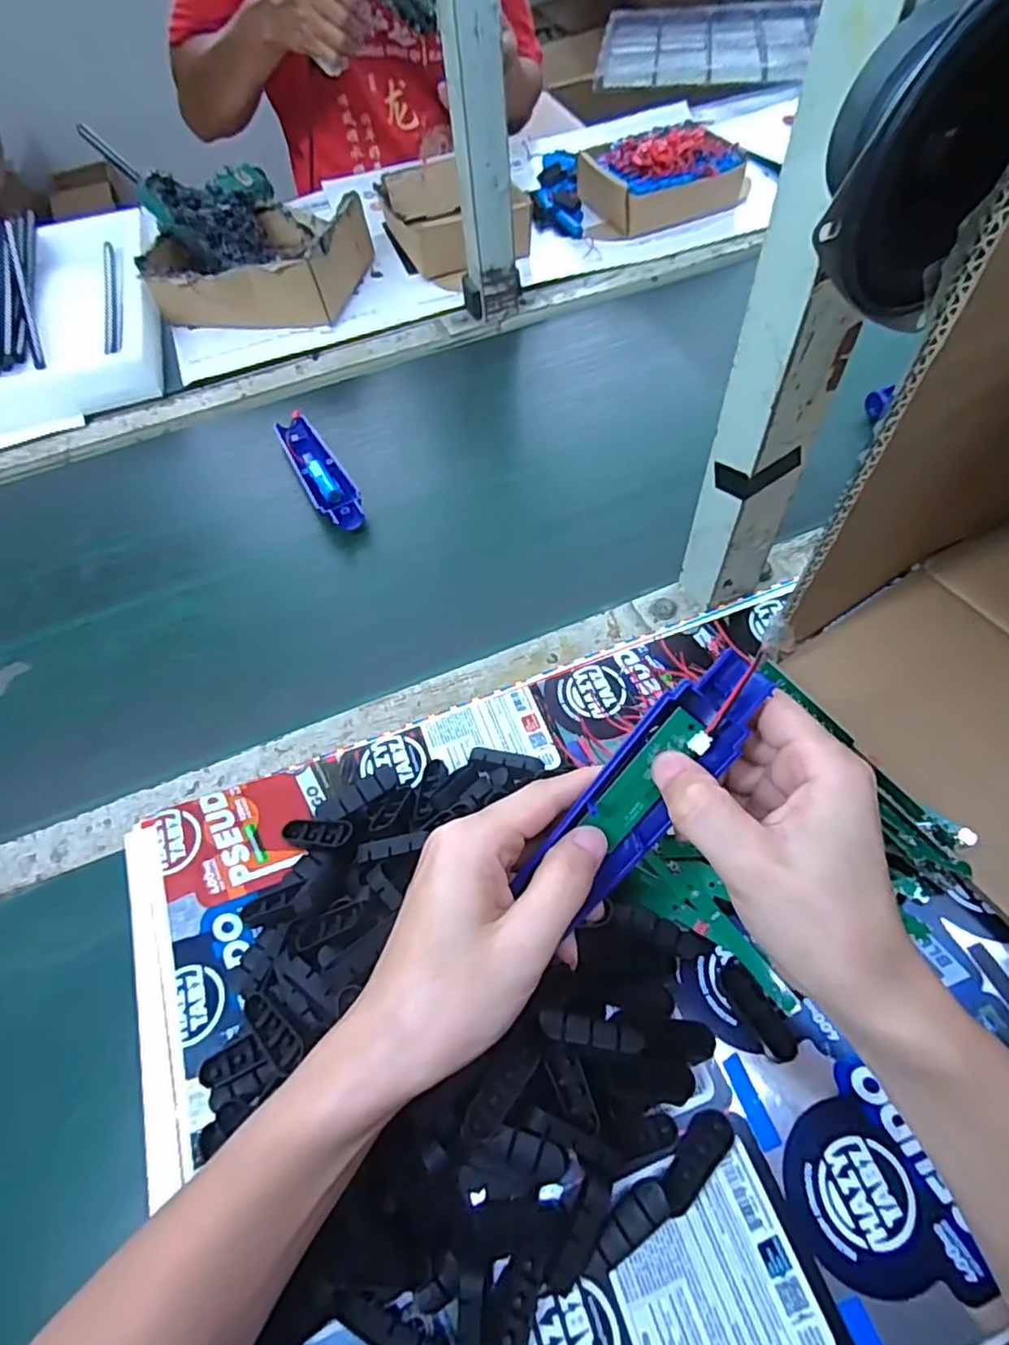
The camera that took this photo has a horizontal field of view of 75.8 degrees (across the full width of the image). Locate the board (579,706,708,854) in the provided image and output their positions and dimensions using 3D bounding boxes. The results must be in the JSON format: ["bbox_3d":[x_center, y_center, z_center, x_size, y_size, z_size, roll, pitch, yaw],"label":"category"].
[{"bbox_3d":[0.061,0.045,0.277,0.021,0.004,0.063,41,97,-2],"label":"board"}]

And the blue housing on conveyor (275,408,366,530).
[{"bbox_3d":[-0.171,-0.186,0.604,0.041,0.026,0.163,-26,61,-13],"label":"blue housing on conveyor"}]

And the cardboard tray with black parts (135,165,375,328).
[{"bbox_3d":[-0.283,-0.504,0.757,0.225,0.092,0.234,8,60,7],"label":"cardboard tray with black parts"}]

